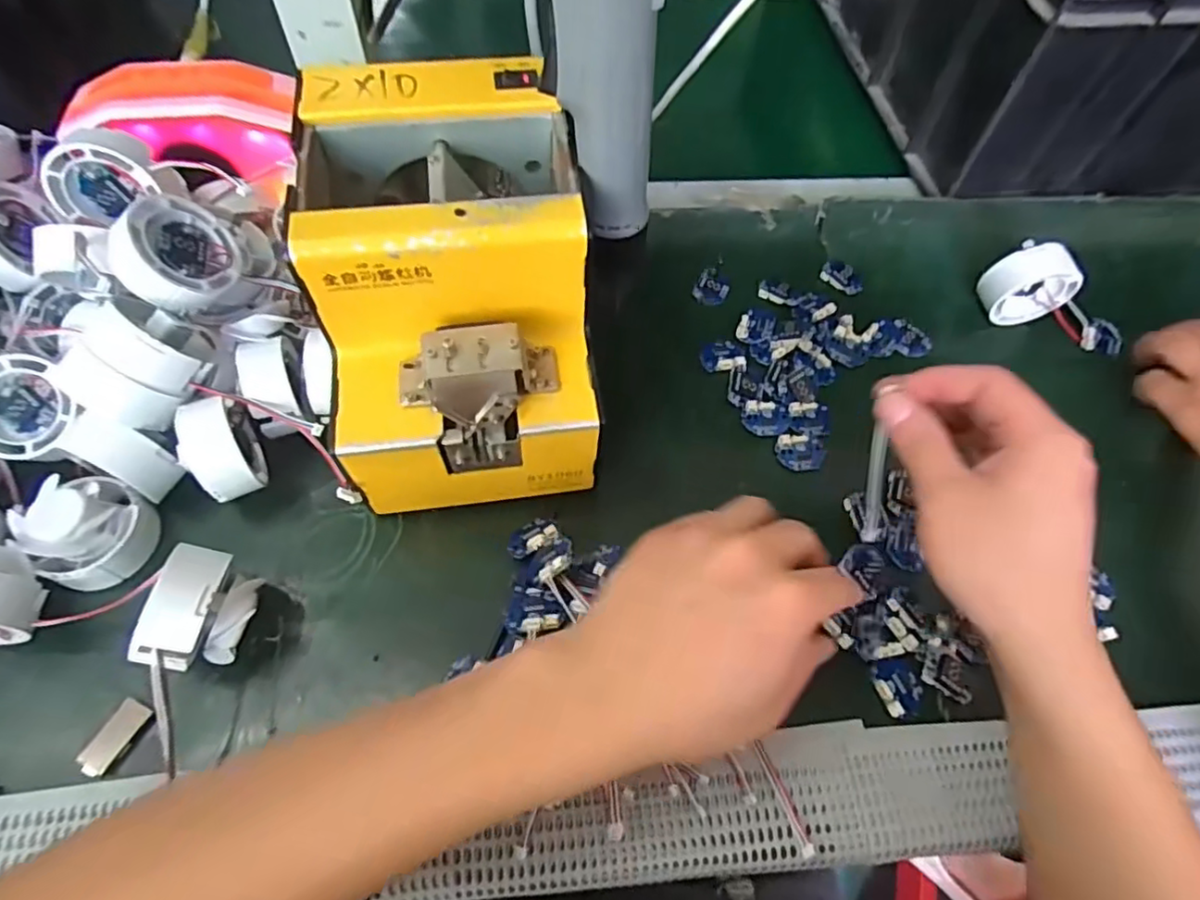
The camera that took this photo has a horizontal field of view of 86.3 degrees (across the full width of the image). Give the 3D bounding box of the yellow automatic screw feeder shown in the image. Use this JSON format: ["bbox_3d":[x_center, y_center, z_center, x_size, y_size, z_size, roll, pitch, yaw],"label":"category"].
[{"bbox_3d":[-0.071,-0.077,0.324,0.121,0.129,0.176,-5,61,-6],"label":"yellow automatic screw feeder"}]

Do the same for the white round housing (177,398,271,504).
[{"bbox_3d":[-0.200,0.001,0.338,0.029,0.048,0.045,-22,64,-14],"label":"white round housing"}]

